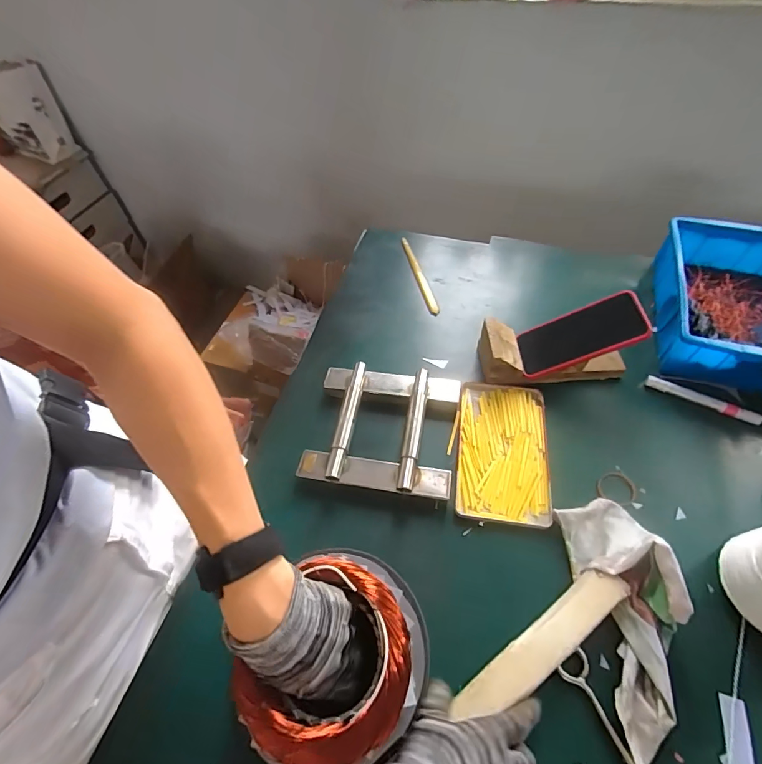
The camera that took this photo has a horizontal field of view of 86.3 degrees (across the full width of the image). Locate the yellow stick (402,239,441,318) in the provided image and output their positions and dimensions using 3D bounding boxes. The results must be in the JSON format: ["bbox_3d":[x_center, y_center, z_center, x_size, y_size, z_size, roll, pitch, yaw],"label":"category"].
[{"bbox_3d":[0.072,-0.204,0.759,0.021,0.012,0.215,-12,55,-6],"label":"yellow stick"}]

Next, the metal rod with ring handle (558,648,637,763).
[{"bbox_3d":[0.220,0.348,0.359,0.031,0.010,0.184,-16,55,-9],"label":"metal rod with ring handle"}]

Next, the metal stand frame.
[{"bbox_3d":[0.002,0.060,0.553,0.192,0.041,0.173,8,55,8],"label":"metal stand frame"}]

